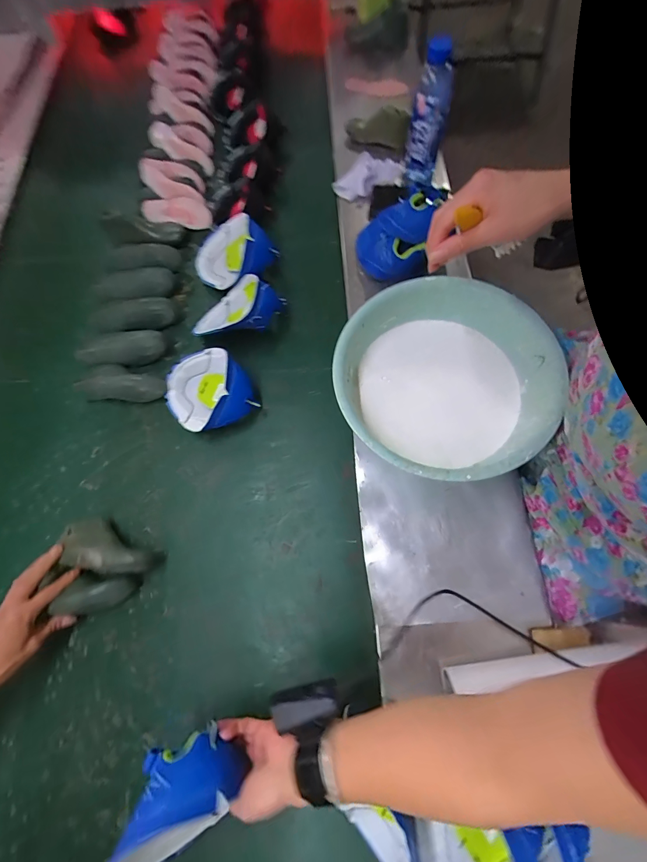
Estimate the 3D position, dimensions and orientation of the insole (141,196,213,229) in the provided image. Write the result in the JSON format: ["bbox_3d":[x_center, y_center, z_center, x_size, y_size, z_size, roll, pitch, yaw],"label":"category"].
[{"bbox_3d":[-0.320,-0.479,0.773,0.138,0.058,0.017,-13,55,-17],"label":"insole"}]

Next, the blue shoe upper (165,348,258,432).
[{"bbox_3d":[-0.209,-0.074,0.618,0.133,0.080,0.162,-42,75,-12],"label":"blue shoe upper"}]

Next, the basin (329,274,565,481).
[{"bbox_3d":[0.167,-0.071,0.525,0.293,0.119,0.297,0,71,1],"label":"basin"}]

